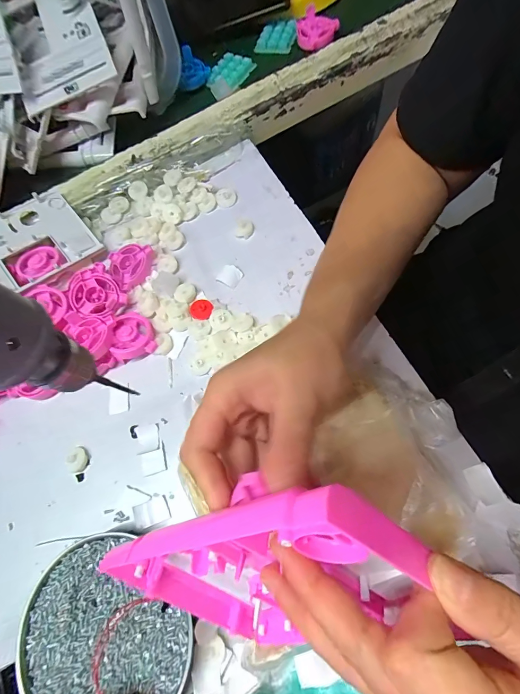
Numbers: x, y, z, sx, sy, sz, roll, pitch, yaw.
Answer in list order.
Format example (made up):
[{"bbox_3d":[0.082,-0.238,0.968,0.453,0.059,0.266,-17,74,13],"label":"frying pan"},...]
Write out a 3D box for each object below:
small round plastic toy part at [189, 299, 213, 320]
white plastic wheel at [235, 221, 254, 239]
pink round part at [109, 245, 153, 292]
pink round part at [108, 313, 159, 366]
[{"bbox_3d":[-0.061,-0.040,0.357,0.024,0.004,0.022,-2,71,7],"label":"small round plastic toy part"},{"bbox_3d":[-0.017,-0.131,0.381,0.019,0.005,0.022,8,72,11],"label":"white plastic wheel"},{"bbox_3d":[-0.141,-0.094,0.378,0.048,0.014,0.051,-2,71,7],"label":"pink round part"},{"bbox_3d":[-0.132,-0.013,0.353,0.040,0.019,0.051,-12,59,-21],"label":"pink round part"}]

